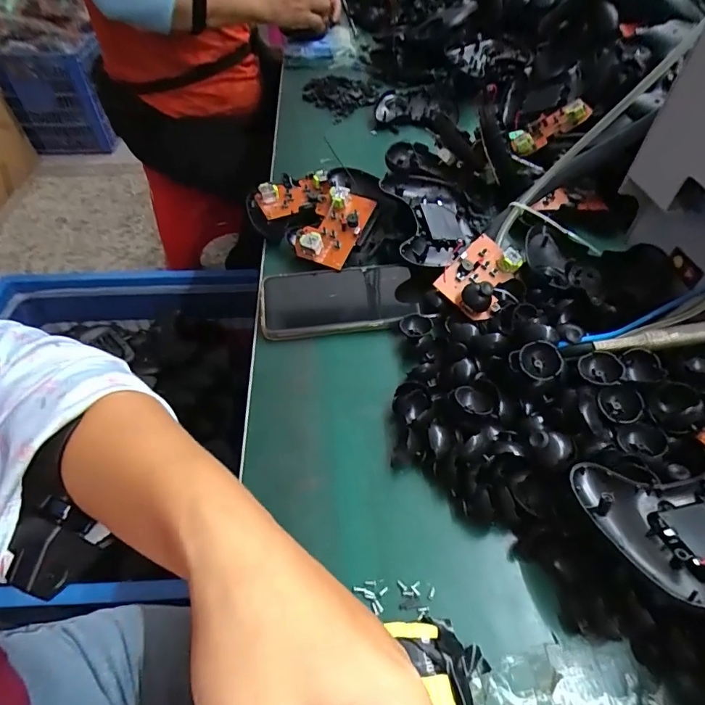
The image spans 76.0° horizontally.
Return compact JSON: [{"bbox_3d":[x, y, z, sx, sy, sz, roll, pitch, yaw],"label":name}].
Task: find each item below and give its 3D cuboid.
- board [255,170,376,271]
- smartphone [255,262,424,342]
[{"bbox_3d":[-0.048,-0.151,0.479,0.136,0.023,0.113,20,65,23],"label":"board"},{"bbox_3d":[-0.013,-0.050,0.422,0.141,0.013,0.079,-6,51,-5],"label":"smartphone"}]

